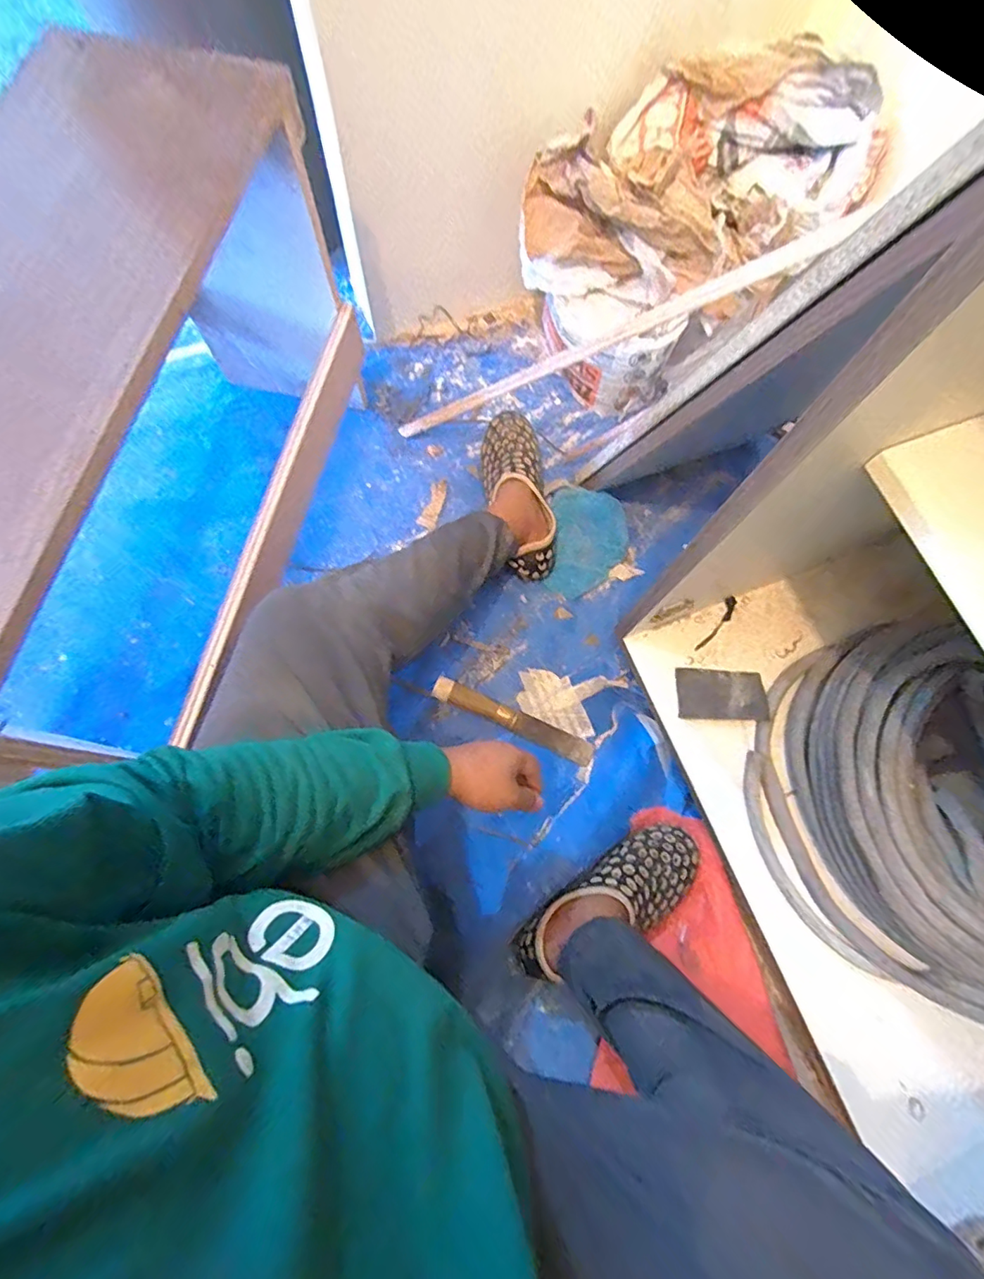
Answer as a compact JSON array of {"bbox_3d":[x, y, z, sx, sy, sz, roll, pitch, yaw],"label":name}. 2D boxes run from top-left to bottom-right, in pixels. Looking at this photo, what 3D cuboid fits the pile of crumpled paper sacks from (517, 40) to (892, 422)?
[{"bbox_3d":[0.271,-0.595,0.797,0.395,0.332,0.268,-32,78,-10],"label":"pile of crumpled paper sacks"}]

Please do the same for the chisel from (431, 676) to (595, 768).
[{"bbox_3d":[0.033,0.119,0.769,0.250,0.031,0.037,24,75,5],"label":"chisel"}]

